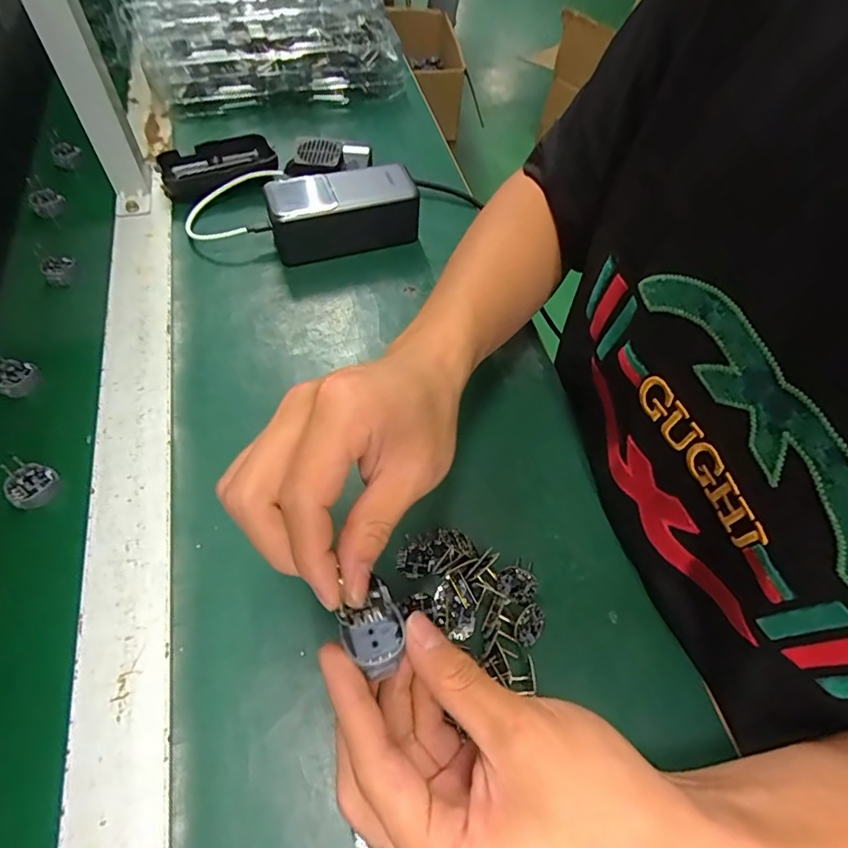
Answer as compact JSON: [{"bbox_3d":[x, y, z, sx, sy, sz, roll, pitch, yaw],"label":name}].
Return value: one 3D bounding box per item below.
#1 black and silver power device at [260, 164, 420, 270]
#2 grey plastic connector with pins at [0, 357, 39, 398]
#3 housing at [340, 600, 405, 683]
[{"bbox_3d":[-0.074,-0.191,0.457,0.127,0.057,0.051,-17,61,-14],"label":"black and silver power device"},{"bbox_3d":[-0.309,-0.037,0.377,0.031,0.022,0.028,36,62,17],"label":"grey plastic connector with pins"},{"bbox_3d":[-0.018,0.086,0.198,0.024,0.012,0.022,-18,61,-15],"label":"housing"}]

